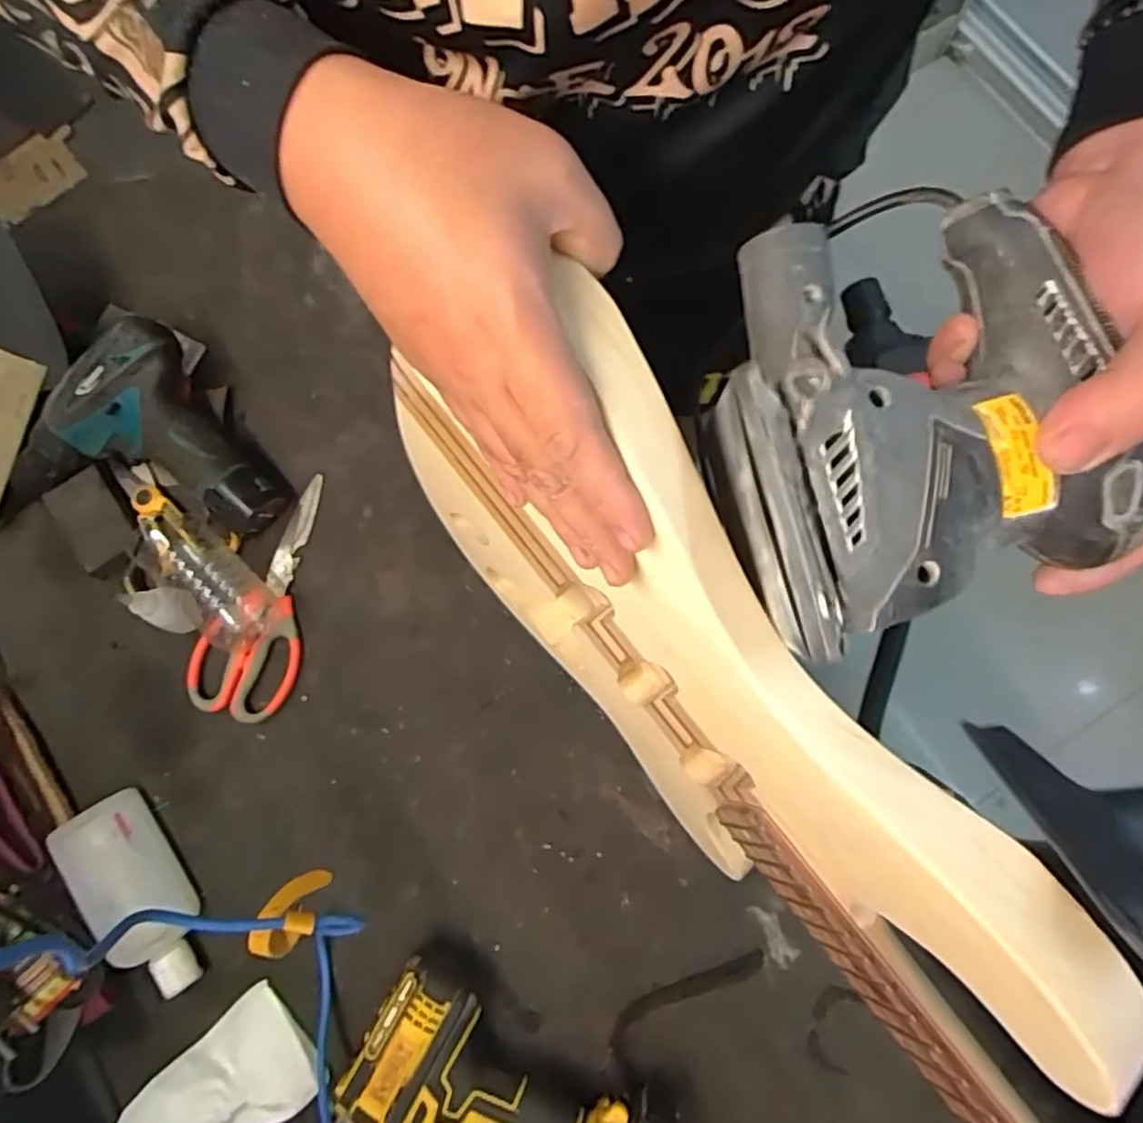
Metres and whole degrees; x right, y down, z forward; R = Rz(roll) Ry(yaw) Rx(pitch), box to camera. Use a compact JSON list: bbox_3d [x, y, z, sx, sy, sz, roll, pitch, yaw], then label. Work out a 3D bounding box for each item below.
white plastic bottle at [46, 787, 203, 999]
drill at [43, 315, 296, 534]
[{"bbox_3d":[-0.317,0.240,0.491,0.061,0.035,0.149,-40,79,-7],"label":"white plastic bottle"},{"bbox_3d":[-0.317,-0.112,0.548,0.195,0.080,0.111,26,79,7],"label":"drill"}]

